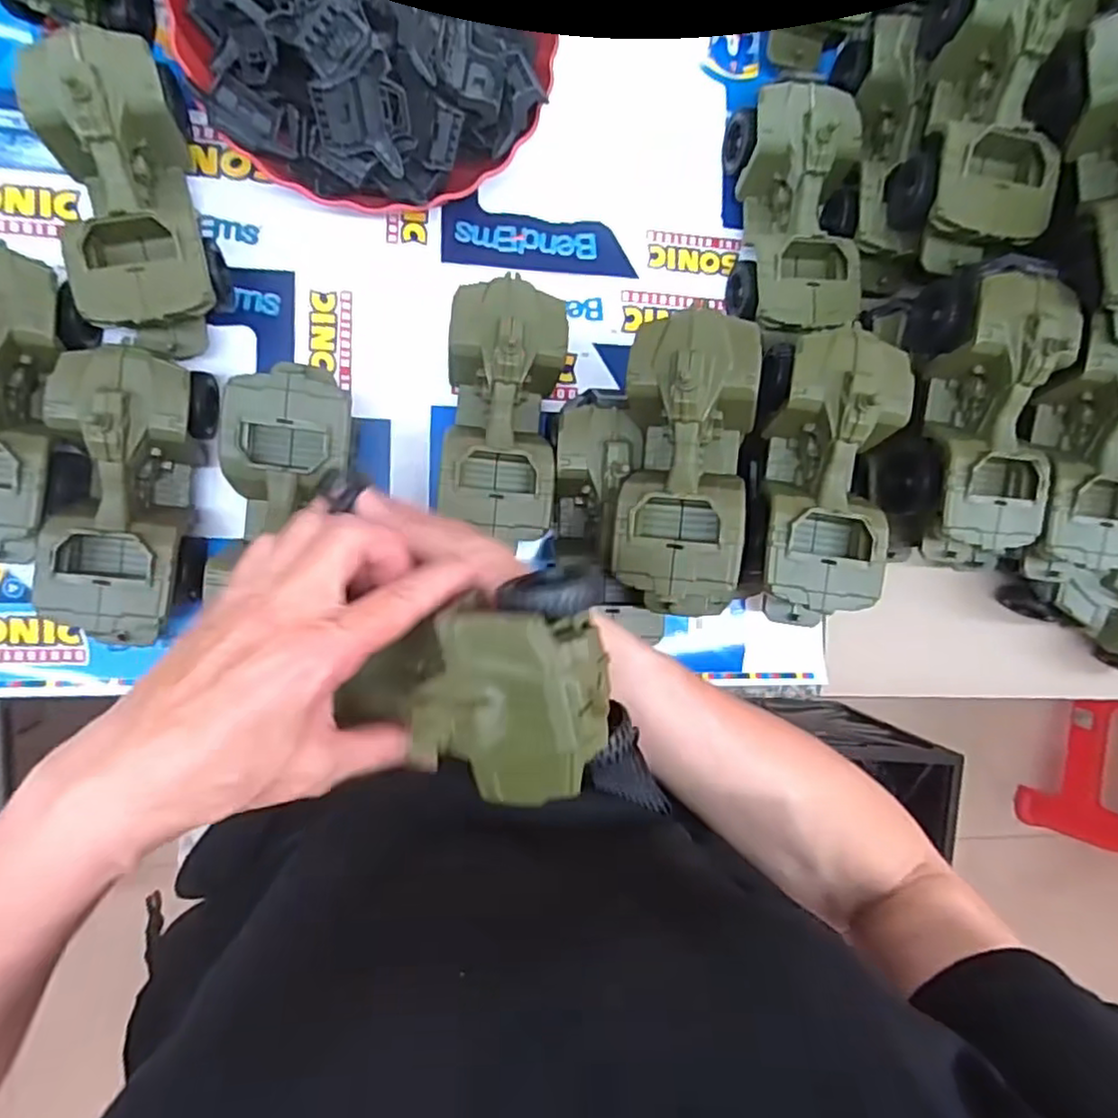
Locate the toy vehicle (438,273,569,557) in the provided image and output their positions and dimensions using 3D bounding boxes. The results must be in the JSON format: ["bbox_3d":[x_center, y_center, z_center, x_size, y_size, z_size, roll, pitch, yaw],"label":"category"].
[{"bbox_3d":[-0.039,-0.100,0.481,0.083,0.079,0.179,4,92,-9],"label":"toy vehicle"}]

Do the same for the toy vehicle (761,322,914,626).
[{"bbox_3d":[0.172,-0.050,0.438,0.074,0.072,0.182,7,92,-9],"label":"toy vehicle"}]

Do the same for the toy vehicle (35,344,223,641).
[{"bbox_3d":[-0.281,-0.041,0.445,0.084,0.079,0.182,5,92,-9],"label":"toy vehicle"}]

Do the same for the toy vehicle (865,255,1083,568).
[{"bbox_3d":[0.285,-0.093,0.459,0.087,0.089,0.189,2,92,-9],"label":"toy vehicle"}]

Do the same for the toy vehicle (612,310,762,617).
[{"bbox_3d":[0.079,-0.057,0.430,0.080,0.066,0.181,4,92,-9],"label":"toy vehicle"}]

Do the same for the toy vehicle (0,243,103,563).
[{"bbox_3d":[-0.350,-0.095,0.431,0.089,0.081,0.191,7,92,-9],"label":"toy vehicle"}]

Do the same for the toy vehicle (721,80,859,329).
[{"bbox_3d":[0.175,-0.252,0.508,0.080,0.080,0.169,-3,93,-9],"label":"toy vehicle"}]

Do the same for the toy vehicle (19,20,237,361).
[{"bbox_3d":[-0.274,-0.227,0.438,0.092,0.077,0.186,-5,94,-9],"label":"toy vehicle"}]

